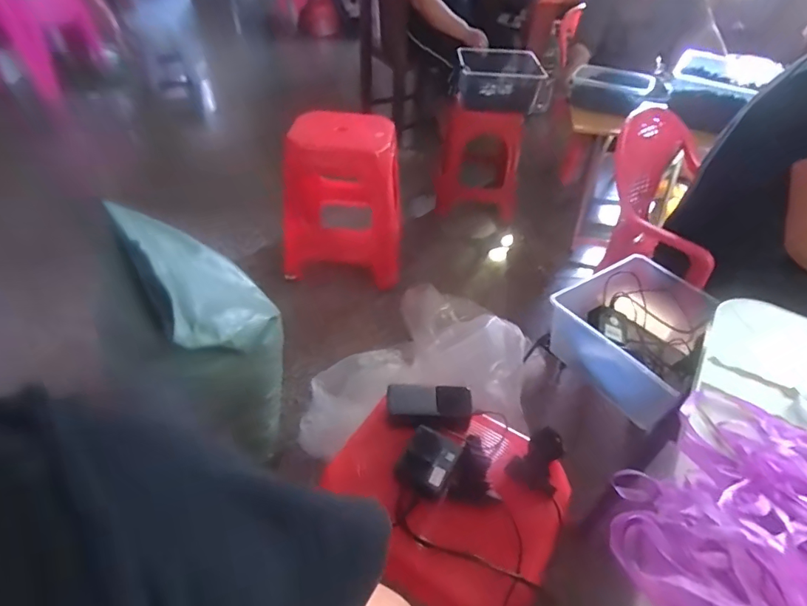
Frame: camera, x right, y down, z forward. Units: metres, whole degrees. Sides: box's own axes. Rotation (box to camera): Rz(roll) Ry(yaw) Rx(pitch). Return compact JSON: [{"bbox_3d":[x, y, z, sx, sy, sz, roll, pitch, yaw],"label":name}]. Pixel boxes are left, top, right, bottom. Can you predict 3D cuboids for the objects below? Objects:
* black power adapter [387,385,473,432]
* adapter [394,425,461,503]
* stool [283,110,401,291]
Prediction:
[{"bbox_3d":[0.040,0.155,0.694,0.128,0.033,0.062,3,44,0],"label":"black power adapter"},{"bbox_3d":[0.035,0.220,0.640,0.070,0.034,0.089,24,48,21],"label":"adapter"},{"bbox_3d":[-0.235,-0.389,1.628,0.421,0.541,0.406,-5,44,-8],"label":"stool"}]

